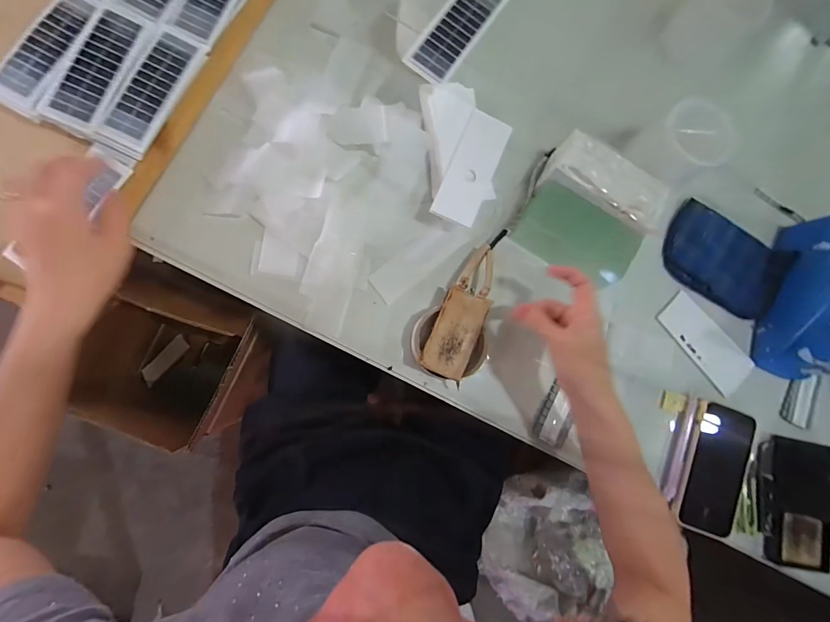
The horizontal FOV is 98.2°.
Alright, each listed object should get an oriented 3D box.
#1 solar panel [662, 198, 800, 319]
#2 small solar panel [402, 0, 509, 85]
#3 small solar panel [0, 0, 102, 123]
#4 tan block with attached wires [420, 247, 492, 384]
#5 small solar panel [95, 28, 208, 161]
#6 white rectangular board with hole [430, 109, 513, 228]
[{"bbox_3d":[0.420,-0.067,0.492,0.160,0.016,0.106,30,90,2],"label":"solar panel"},{"bbox_3d":[0.048,-0.312,0.397,0.052,0.008,0.136,35,81,-3],"label":"small solar panel"},{"bbox_3d":[-0.390,-0.276,0.381,0.058,0.008,0.145,22,81,1],"label":"small solar panel"},{"bbox_3d":[0.057,-0.003,0.433,0.054,0.037,0.165,23,82,-5],"label":"tan block with attached wires"},{"bbox_3d":[-0.286,-0.238,0.392,0.053,0.007,0.143,25,82,-9],"label":"small solar panel"},{"bbox_3d":[0.070,-0.173,0.435,0.053,0.006,0.142,24,80,-4],"label":"white rectangular board with hole"}]

